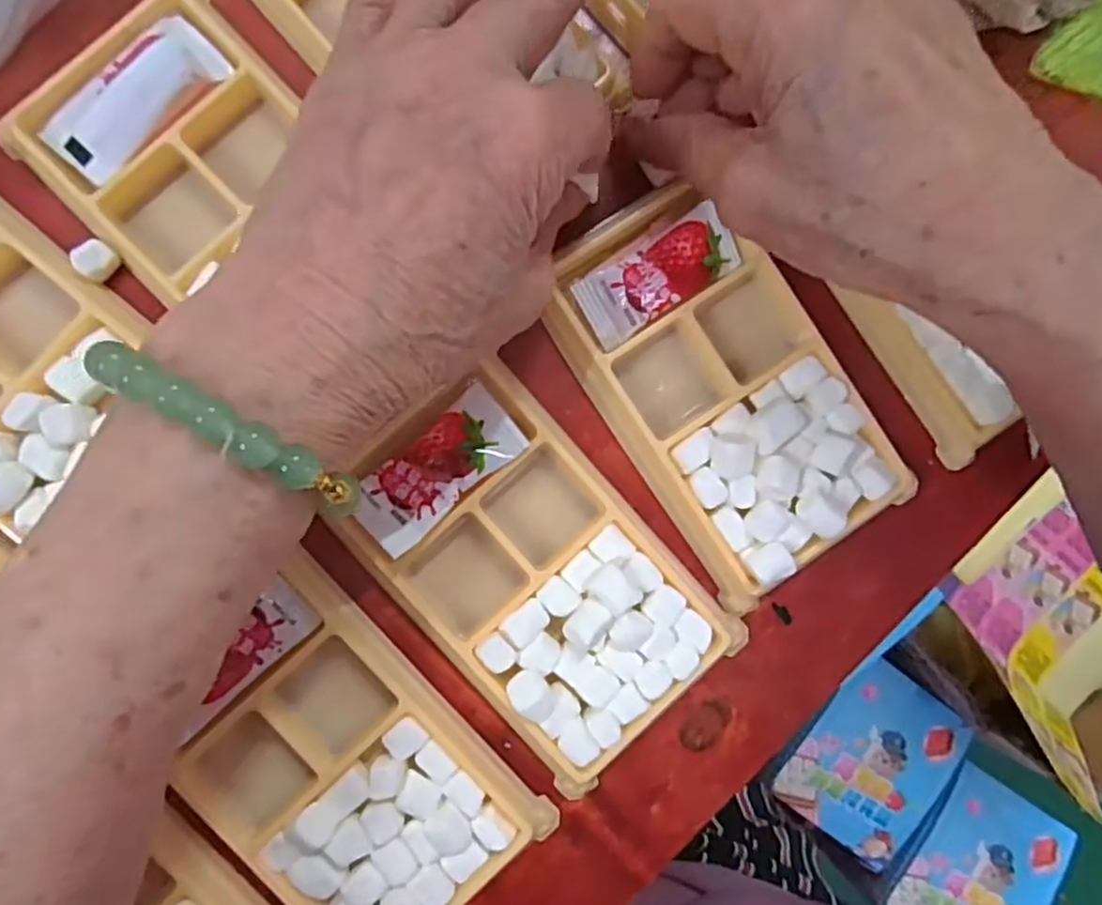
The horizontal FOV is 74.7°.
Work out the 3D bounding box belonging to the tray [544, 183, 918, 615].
[{"bbox_3d":[0.058,-0.023,0.240,0.076,0.019,0.129,-33,92,-5],"label":"tray"}]

